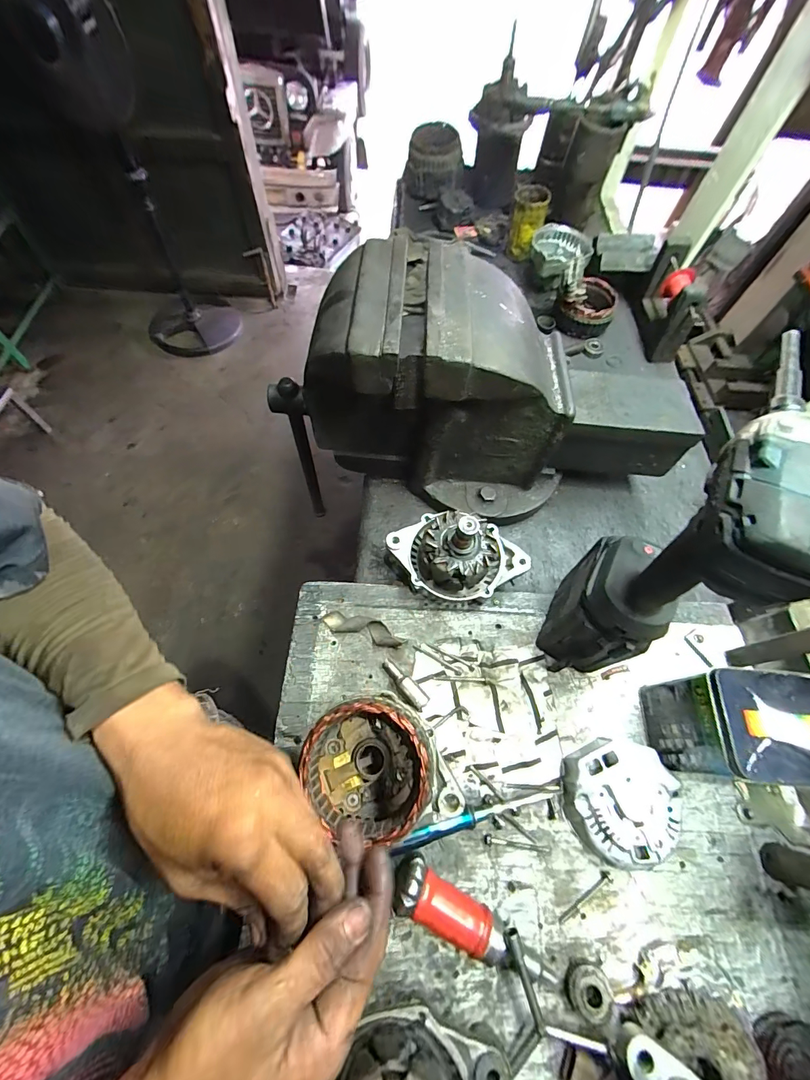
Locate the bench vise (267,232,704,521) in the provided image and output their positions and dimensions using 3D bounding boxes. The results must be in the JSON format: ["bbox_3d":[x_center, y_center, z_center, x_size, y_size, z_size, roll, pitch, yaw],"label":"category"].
[{"bbox_3d":[0.105,-0.192,0.525,0.545,0.246,0.225,-4,63,-5],"label":"bench vise"}]

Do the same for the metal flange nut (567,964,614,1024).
[{"bbox_3d":[0.163,0.398,0.353,0.036,0.022,0.033,1,63,-2],"label":"metal flange nut"}]

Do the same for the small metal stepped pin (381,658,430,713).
[{"bbox_3d":[0.000,0.166,0.462,0.019,0.017,0.067,-38,71,-20],"label":"small metal stepped pin"}]

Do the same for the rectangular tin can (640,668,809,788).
[{"bbox_3d":[0.340,0.193,0.409,0.122,0.128,0.088,5,63,0],"label":"rectangular tin can"}]

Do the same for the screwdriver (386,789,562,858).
[{"bbox_3d":[0.066,0.285,0.407,0.193,0.017,0.016,-11,64,-13],"label":"screwdriver"}]

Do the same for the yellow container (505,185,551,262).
[{"bbox_3d":[0.265,-0.697,0.884,0.076,0.105,0.073,19,64,5],"label":"yellow container"}]

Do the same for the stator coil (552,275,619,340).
[{"bbox_3d":[0.367,-0.473,0.811,0.112,0.058,0.124,27,65,9],"label":"stator coil"}]

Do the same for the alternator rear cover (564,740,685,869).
[{"bbox_3d":[0.224,0.269,0.414,0.109,0.039,0.107,-18,65,-12],"label":"alternator rear cover"}]

